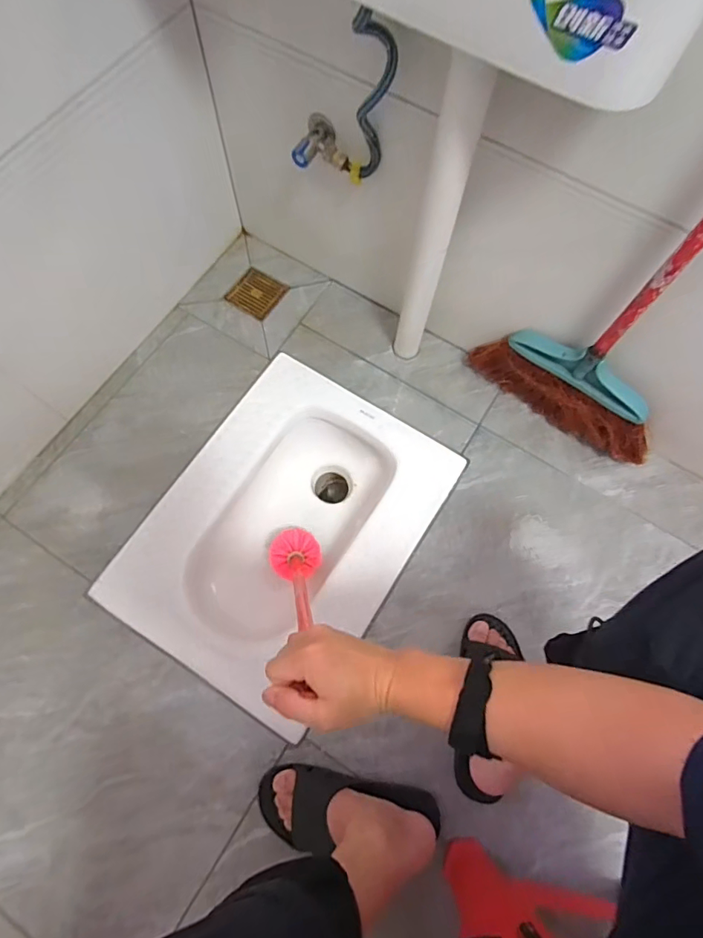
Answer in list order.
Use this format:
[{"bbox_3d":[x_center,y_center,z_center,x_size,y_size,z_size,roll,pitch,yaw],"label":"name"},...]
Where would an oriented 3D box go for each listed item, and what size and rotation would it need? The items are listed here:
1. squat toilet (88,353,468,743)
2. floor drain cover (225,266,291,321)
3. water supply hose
[{"bbox_3d":[-0.111,0.117,0.907,0.412,0.150,0.543,32,73,9],"label":"squat toilet"},{"bbox_3d":[-0.195,-0.364,1.006,0.106,0.011,0.101,33,73,10],"label":"floor drain cover"},{"bbox_3d":[0.028,-0.470,0.628,0.050,0.212,0.030,10,71,2],"label":"water supply hose"}]

